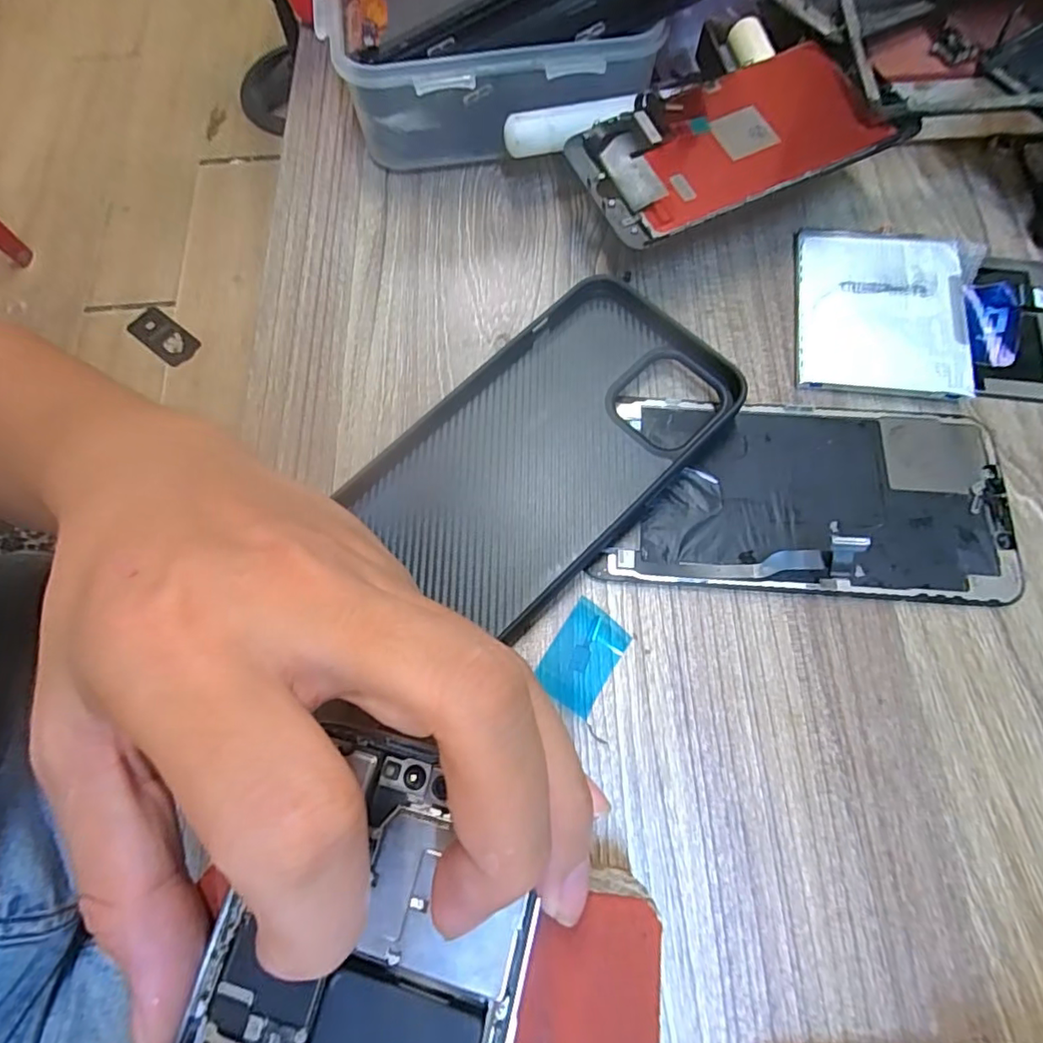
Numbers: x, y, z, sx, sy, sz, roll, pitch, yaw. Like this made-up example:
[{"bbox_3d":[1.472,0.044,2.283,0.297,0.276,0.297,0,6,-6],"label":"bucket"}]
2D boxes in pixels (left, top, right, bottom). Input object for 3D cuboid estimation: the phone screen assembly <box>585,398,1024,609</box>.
[{"bbox_3d":[0.106,-0.011,0.208,0.143,0.011,0.074,4,71,3],"label":"phone screen assembly"}]

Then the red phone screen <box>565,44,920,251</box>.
[{"bbox_3d":[0.084,-0.152,0.225,0.120,0.006,0.061,-22,75,-4],"label":"red phone screen"}]

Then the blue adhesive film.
[{"bbox_3d":[0.021,0.047,0.194,0.023,0.004,0.034,33,74,12],"label":"blue adhesive film"}]

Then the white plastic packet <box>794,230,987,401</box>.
[{"bbox_3d":[0.150,-0.087,0.233,0.069,0.009,0.075,8,71,4],"label":"white plastic packet"}]

